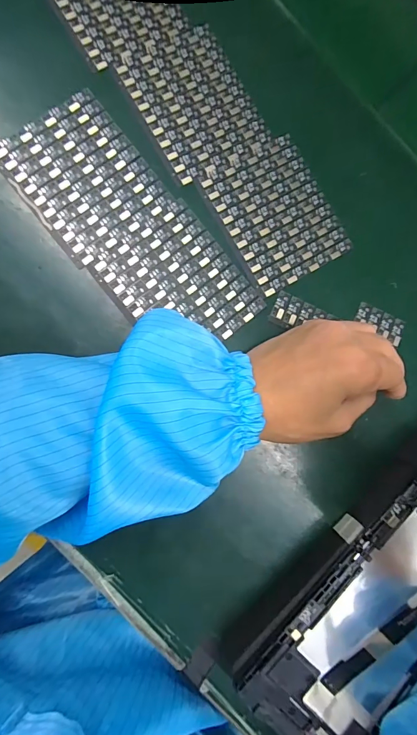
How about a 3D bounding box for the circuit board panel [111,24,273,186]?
[{"bbox_3d":[-0.010,-0.197,0.268,0.081,0.004,0.100,-31,91,-9],"label":"circuit board panel"}]

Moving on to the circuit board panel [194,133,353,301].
[{"bbox_3d":[0.051,-0.117,0.271,0.081,0.004,0.102,-30,91,-9],"label":"circuit board panel"}]

